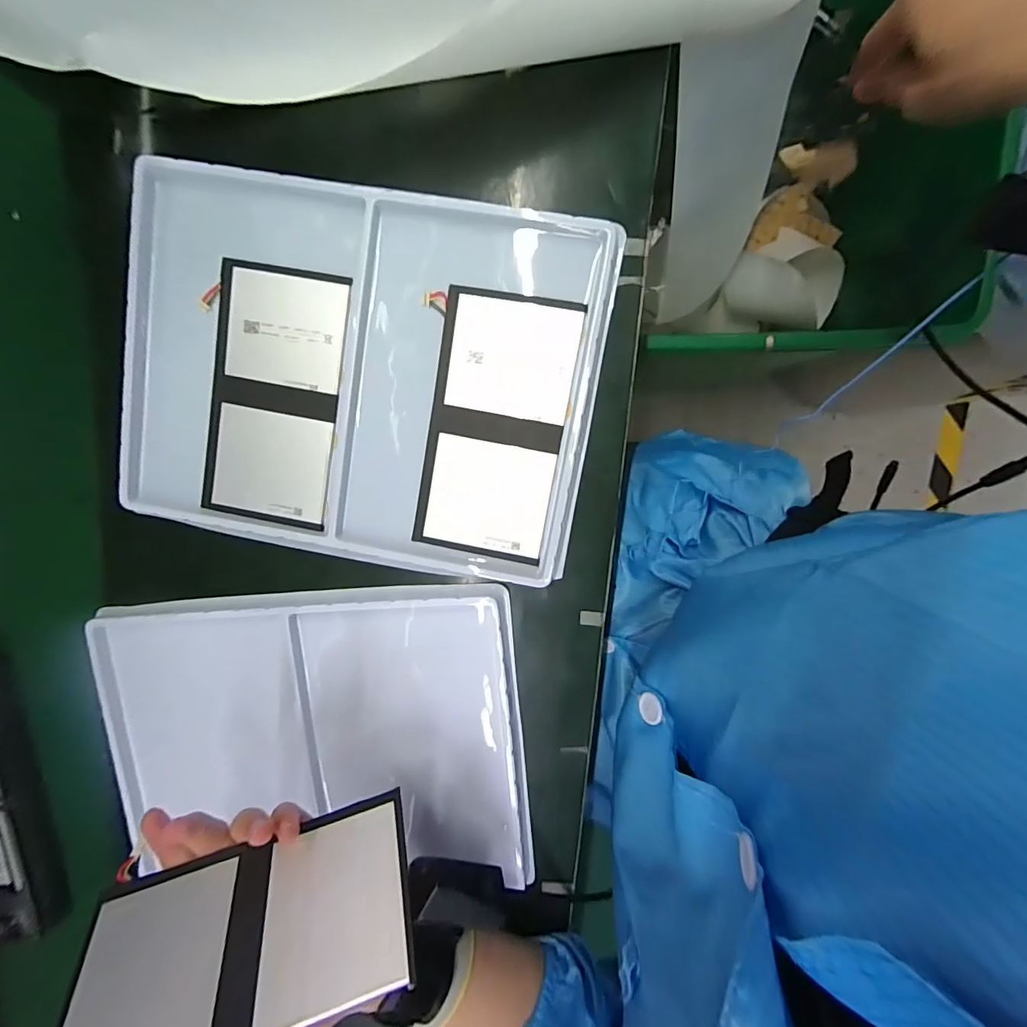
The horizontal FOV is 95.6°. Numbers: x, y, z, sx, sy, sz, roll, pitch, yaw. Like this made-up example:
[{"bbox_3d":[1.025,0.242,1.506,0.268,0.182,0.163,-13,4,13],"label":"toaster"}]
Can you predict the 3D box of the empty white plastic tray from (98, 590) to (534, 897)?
[{"bbox_3d":[-0.157,0.164,0.356,0.326,0.023,0.215,-2,98,7],"label":"empty white plastic tray"}]

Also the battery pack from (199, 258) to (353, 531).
[{"bbox_3d":[-0.168,-0.080,0.327,0.092,0.006,0.172,11,100,5],"label":"battery pack"}]

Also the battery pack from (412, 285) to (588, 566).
[{"bbox_3d":[-0.012,-0.057,0.315,0.091,0.007,0.171,10,99,5],"label":"battery pack"}]

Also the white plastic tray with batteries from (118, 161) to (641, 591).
[{"bbox_3d":[-0.107,-0.089,0.316,0.319,0.018,0.233,10,97,5],"label":"white plastic tray with batteries"}]

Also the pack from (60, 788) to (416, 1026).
[{"bbox_3d":[-0.141,0.224,0.248,0.168,0.085,0.009,-15,134,-10],"label":"pack"}]

